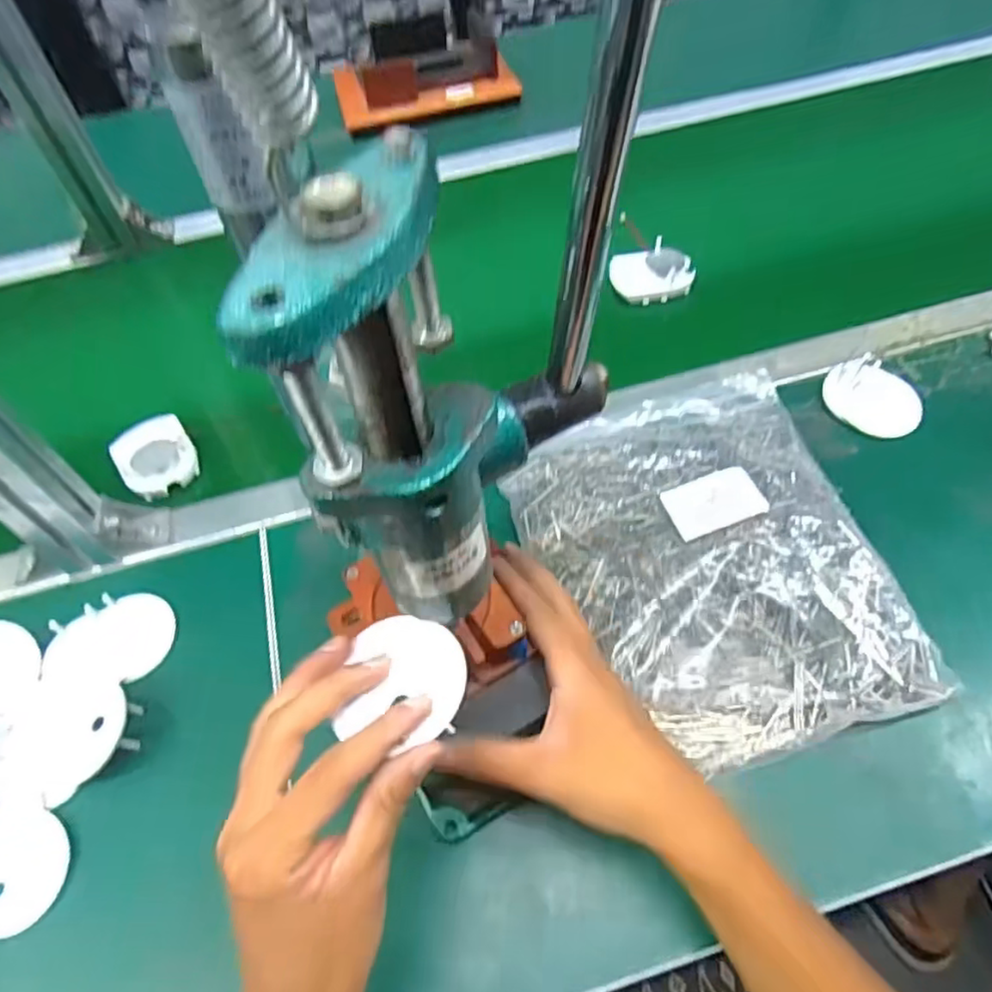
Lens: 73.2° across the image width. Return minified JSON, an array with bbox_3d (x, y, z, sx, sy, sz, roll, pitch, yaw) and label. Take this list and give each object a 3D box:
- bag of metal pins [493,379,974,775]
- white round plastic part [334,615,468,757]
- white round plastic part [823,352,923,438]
[{"bbox_3d":[0.141,0.032,0.458,0.217,0.062,0.269,-15,54,-4],"label":"bag of metal pins"},{"bbox_3d":[-0.041,0.080,0.299,0.054,0.011,0.058,-2,56,3],"label":"white round plastic part"},{"bbox_3d":[0.303,-0.078,0.539,0.075,0.011,0.057,33,85,19],"label":"white round plastic part"}]

